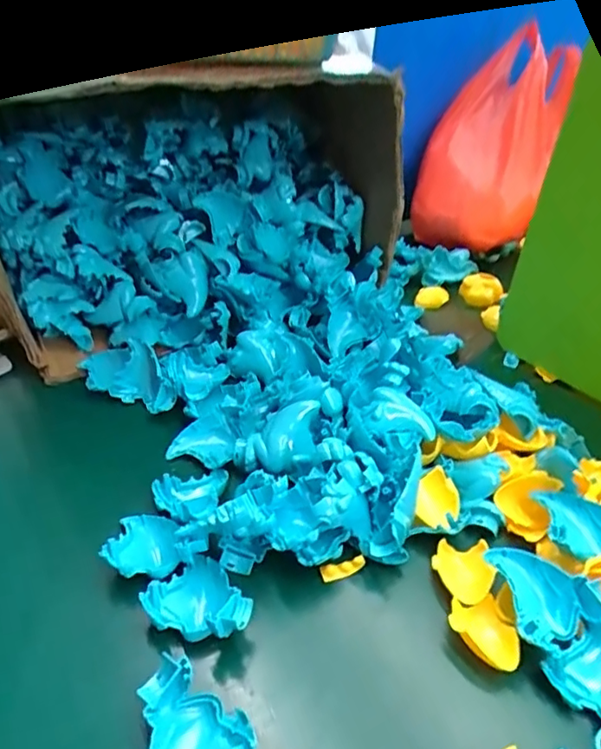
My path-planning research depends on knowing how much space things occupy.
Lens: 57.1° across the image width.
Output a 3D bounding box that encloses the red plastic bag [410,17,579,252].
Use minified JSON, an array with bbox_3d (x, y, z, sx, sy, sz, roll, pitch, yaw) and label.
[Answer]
[{"bbox_3d":[0.270,-0.337,0.794,0.175,0.306,0.048,18,-2,33],"label":"red plastic bag"}]

